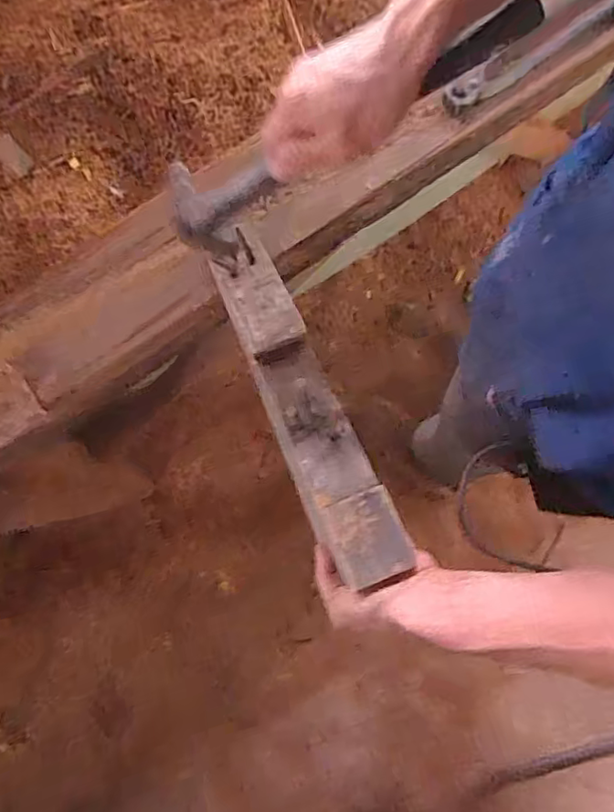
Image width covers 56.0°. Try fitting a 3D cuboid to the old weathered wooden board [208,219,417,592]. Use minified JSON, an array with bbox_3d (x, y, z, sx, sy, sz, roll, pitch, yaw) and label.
[{"bbox_3d":[-0.009,-0.015,0.515,0.059,0.045,0.352,-23,66,-3],"label":"old weathered wooden board"}]

